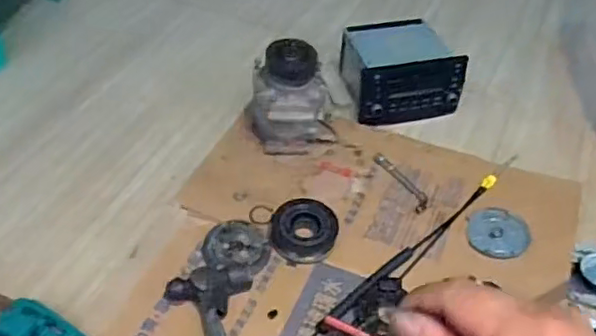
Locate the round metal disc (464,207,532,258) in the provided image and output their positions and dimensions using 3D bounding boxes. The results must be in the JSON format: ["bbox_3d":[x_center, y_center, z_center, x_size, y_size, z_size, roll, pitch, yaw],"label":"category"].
[{"bbox_3d":[0.324,0.103,0.994,0.095,0.008,0.098,0,42,0],"label":"round metal disc"}]

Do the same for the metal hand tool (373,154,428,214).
[{"bbox_3d":[0.182,0.023,1.070,0.034,0.013,0.148,-17,45,-19],"label":"metal hand tool"}]

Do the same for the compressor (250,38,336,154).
[{"bbox_3d":[-0.014,-0.120,1.080,0.150,0.191,0.113,-1,43,-1],"label":"compressor"}]

